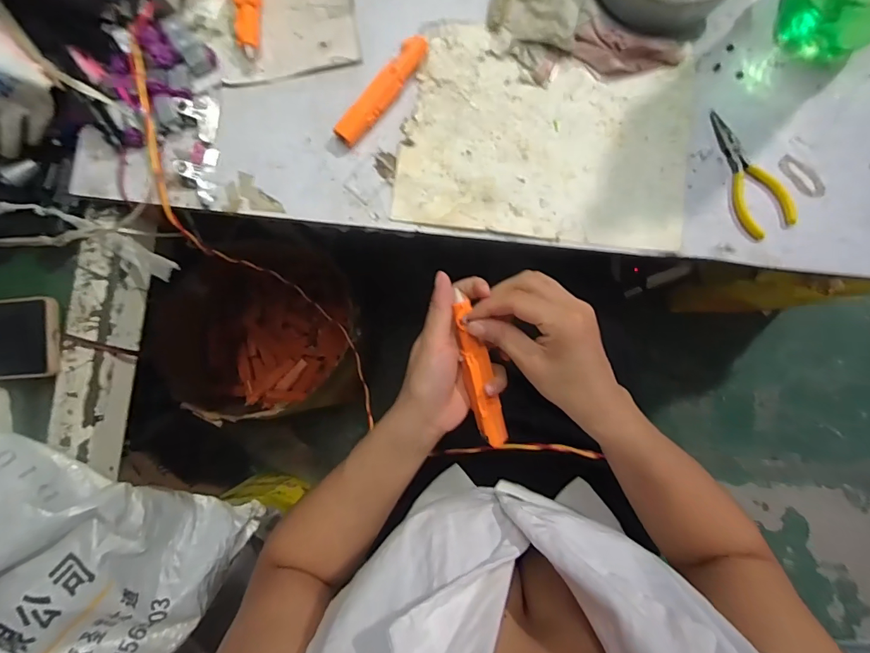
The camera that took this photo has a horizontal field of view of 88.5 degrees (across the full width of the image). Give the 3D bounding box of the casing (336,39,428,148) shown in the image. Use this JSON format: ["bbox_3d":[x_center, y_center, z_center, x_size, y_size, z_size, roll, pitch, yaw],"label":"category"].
[{"bbox_3d":[-0.050,-0.227,0.434,0.023,0.020,0.121,39,88,5],"label":"casing"}]

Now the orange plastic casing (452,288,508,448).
[{"bbox_3d":[0.034,0.038,0.349,0.022,0.009,0.124,-16,102,3],"label":"orange plastic casing"}]

